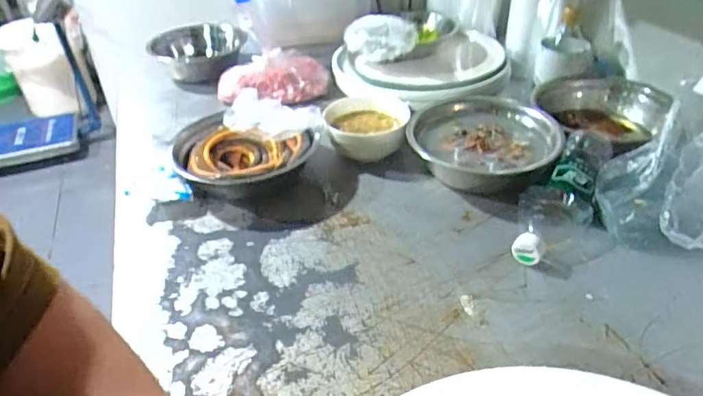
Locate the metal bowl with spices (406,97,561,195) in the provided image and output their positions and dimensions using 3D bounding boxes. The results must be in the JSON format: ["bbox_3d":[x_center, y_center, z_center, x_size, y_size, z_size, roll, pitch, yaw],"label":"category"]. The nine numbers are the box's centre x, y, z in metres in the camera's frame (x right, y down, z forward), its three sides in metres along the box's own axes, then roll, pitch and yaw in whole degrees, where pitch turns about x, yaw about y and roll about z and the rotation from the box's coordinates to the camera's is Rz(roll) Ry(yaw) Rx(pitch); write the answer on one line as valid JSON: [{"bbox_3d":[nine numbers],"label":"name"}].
[{"bbox_3d":[0.180,-0.078,0.723,0.194,0.078,0.180,1,37,4],"label":"metal bowl with spices"}]

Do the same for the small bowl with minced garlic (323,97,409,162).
[{"bbox_3d":[0.022,-0.103,0.785,0.124,0.059,0.130,3,37,7],"label":"small bowl with minced garlic"}]

